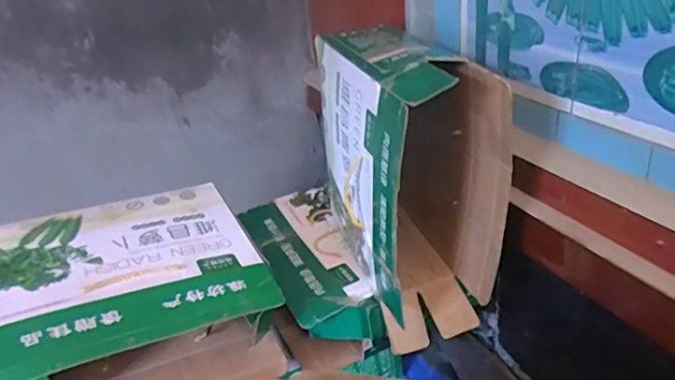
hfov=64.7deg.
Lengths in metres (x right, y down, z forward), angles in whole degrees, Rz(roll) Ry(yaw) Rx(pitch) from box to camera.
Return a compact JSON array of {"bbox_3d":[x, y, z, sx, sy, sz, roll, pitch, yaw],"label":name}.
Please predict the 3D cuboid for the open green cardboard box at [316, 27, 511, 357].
[{"bbox_3d":[0.099,-0.019,0.832,0.176,0.403,0.335,-17,31,-16],"label":"open green cardboard box"}]

